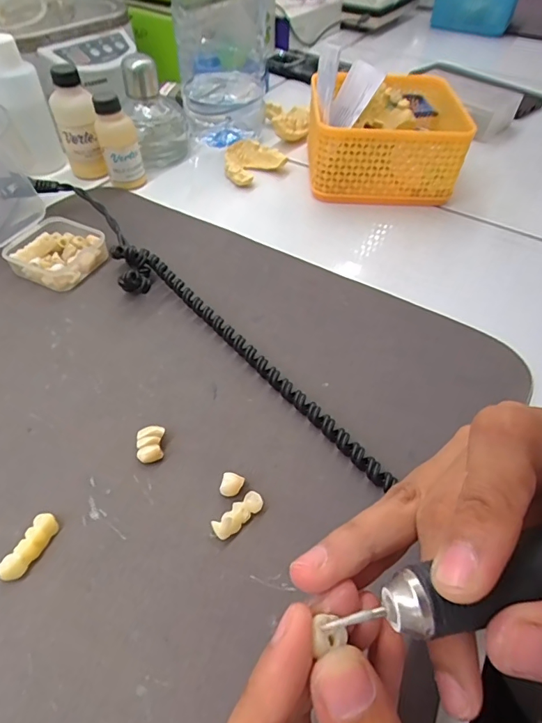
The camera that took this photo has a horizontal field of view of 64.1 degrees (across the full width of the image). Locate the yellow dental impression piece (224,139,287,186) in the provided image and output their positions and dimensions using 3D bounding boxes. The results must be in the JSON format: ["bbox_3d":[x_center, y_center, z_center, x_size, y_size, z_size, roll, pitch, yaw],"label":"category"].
[{"bbox_3d":[-0.021,-0.194,0.421,0.054,0.022,0.050,1,51,-2],"label":"yellow dental impression piece"}]

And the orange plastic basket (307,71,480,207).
[{"bbox_3d":[0.108,-0.211,0.408,0.139,0.064,0.128,2,51,-1],"label":"orange plastic basket"}]

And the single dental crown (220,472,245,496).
[{"bbox_3d":[-0.019,0.061,0.213,0.010,0.007,0.011,12,51,8],"label":"single dental crown"}]

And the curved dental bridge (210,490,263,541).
[{"bbox_3d":[-0.016,0.072,0.203,0.010,0.007,0.028,36,44,24],"label":"curved dental bridge"}]

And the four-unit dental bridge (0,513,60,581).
[{"bbox_3d":[-0.107,0.082,0.192,0.010,0.007,0.029,18,52,12],"label":"four-unit dental bridge"}]

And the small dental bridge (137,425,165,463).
[{"bbox_3d":[-0.063,0.043,0.226,0.013,0.007,0.020,-4,51,-5],"label":"small dental bridge"}]

